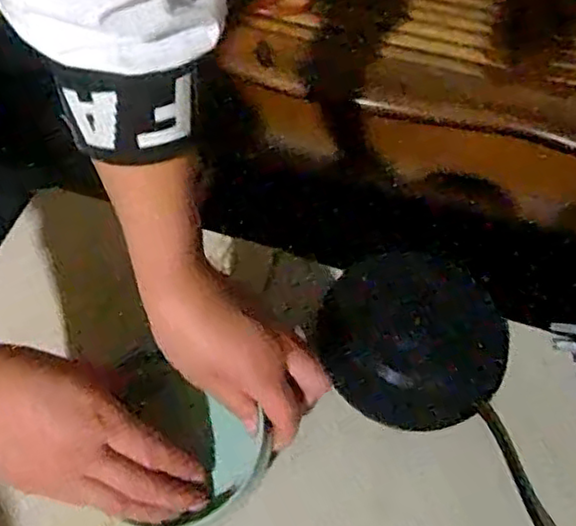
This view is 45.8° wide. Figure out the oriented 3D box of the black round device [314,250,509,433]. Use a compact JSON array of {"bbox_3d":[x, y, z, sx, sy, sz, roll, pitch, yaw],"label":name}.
[{"bbox_3d":[0.099,0.057,0.548,0.142,0.014,0.151,0,60,-1],"label":"black round device"}]

